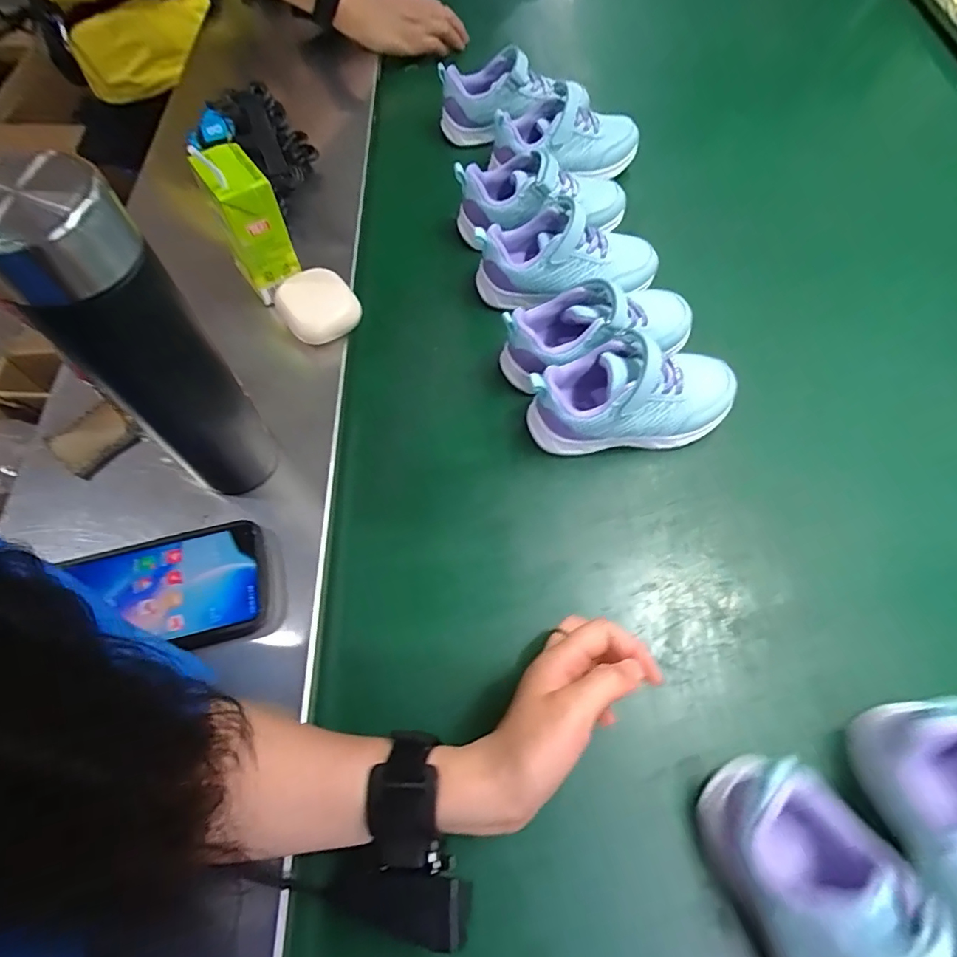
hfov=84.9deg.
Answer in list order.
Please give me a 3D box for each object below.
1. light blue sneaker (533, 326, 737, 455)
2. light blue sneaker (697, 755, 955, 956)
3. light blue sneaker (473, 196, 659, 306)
[{"bbox_3d":[0.125,-0.068,0.424,0.167,0.072,0.070,-5,68,1],"label":"light blue sneaker"},{"bbox_3d":[0.184,0.230,0.266,0.077,0.071,0.163,-22,68,-6],"label":"light blue sneaker"},{"bbox_3d":[0.082,-0.207,0.490,0.169,0.075,0.065,-4,68,2],"label":"light blue sneaker"}]

